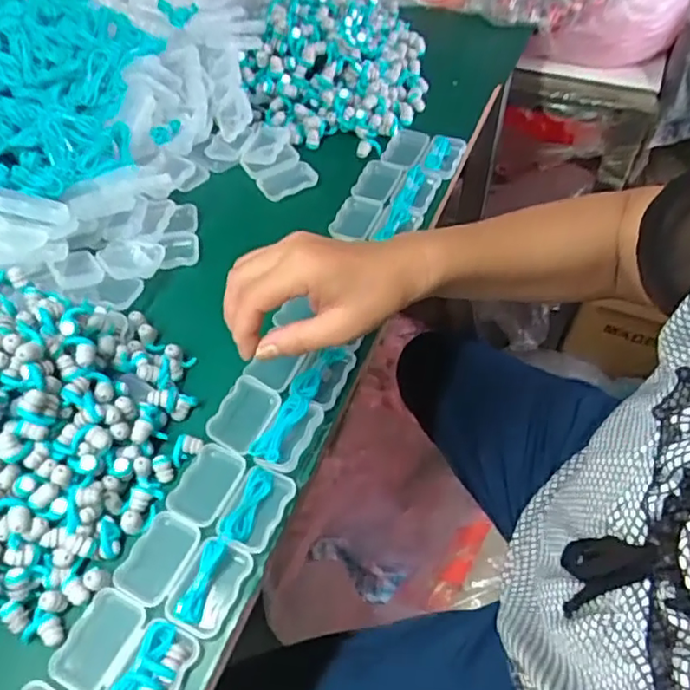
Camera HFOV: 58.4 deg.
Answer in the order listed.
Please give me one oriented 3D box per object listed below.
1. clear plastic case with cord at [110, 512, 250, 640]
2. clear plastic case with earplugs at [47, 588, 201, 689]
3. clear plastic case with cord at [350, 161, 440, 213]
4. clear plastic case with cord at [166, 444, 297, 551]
[{"bbox_3d":[-0.103,0.145,0.395,0.075,0.022,0.055,22,58,17],"label":"clear plastic case with cord"},{"bbox_3d":[-0.130,0.185,0.366,0.075,0.020,0.055,22,58,17],"label":"clear plastic case with earplugs"},{"bbox_3d":[0.049,-0.150,0.578,0.069,0.022,0.054,25,59,19],"label":"clear plastic case with cord"},{"bbox_3d":[-0.076,0.104,0.421,0.072,0.018,0.054,22,58,17],"label":"clear plastic case with cord"}]

